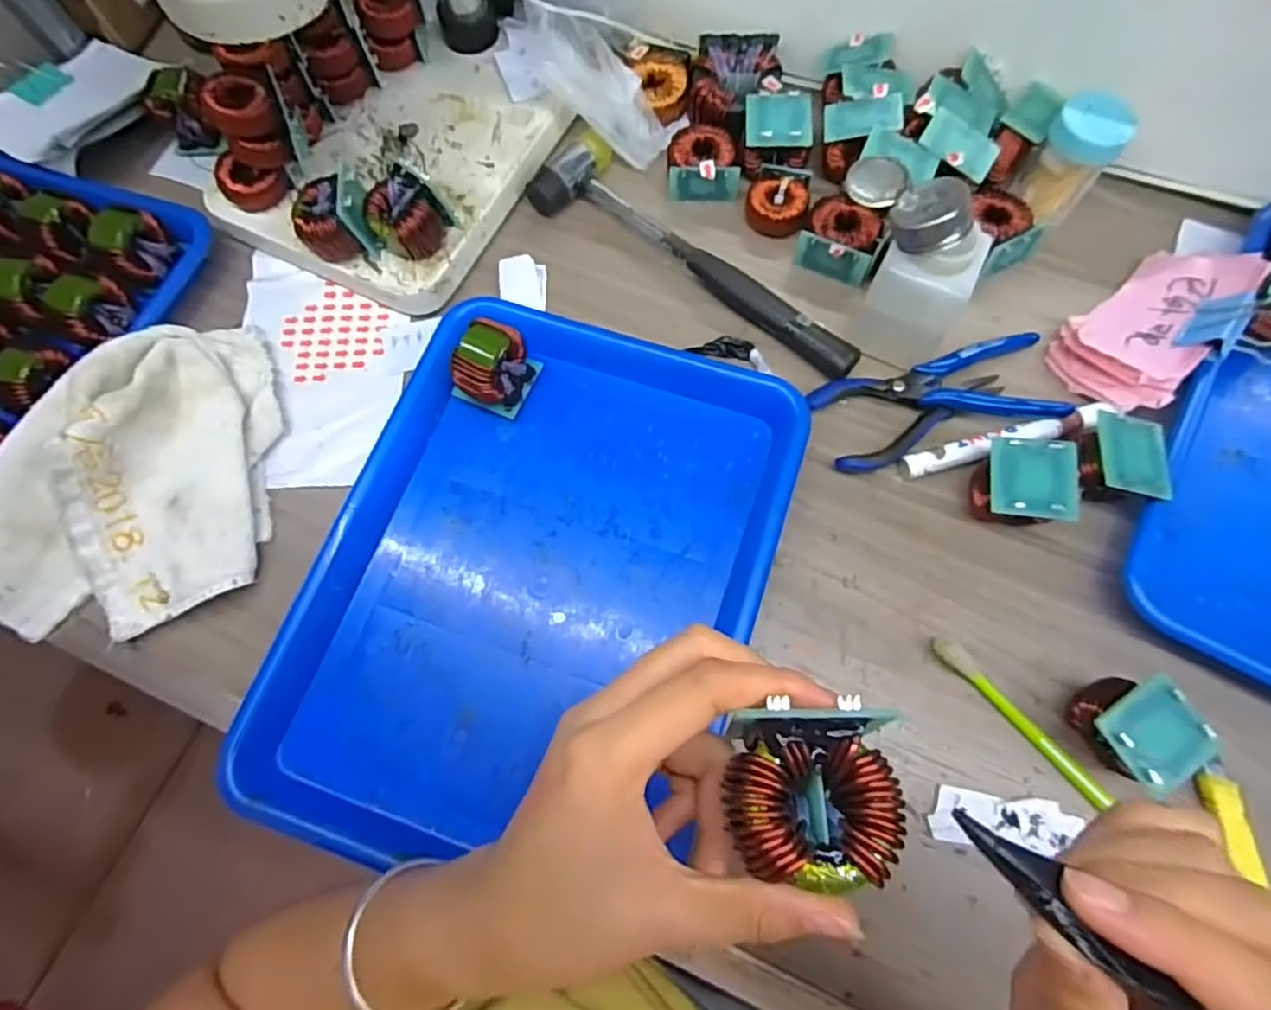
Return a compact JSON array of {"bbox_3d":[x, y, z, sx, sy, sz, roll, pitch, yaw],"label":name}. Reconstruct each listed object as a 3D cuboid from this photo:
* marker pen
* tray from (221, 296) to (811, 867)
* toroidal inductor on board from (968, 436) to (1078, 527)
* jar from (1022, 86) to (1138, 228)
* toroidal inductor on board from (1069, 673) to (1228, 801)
[{"bbox_3d":[0.231,-0.040,0.400,0.134,0.017,0.017,-16,72,-3],"label":"marker pen"},{"bbox_3d":[-0.056,0.043,0.380,0.245,0.032,0.330,16,73,7],"label":"tray"},{"bbox_3d":[0.219,-0.011,0.372,0.049,0.041,0.047,11,72,5],"label":"toroidal inductor on board"},{"bbox_3d":[0.290,-0.230,0.431,0.045,0.067,0.039,40,77,13],"label":"jar"},{"bbox_3d":[0.252,0.116,0.331,0.050,0.045,0.051,-25,73,-6],"label":"toroidal inductor on board"}]

